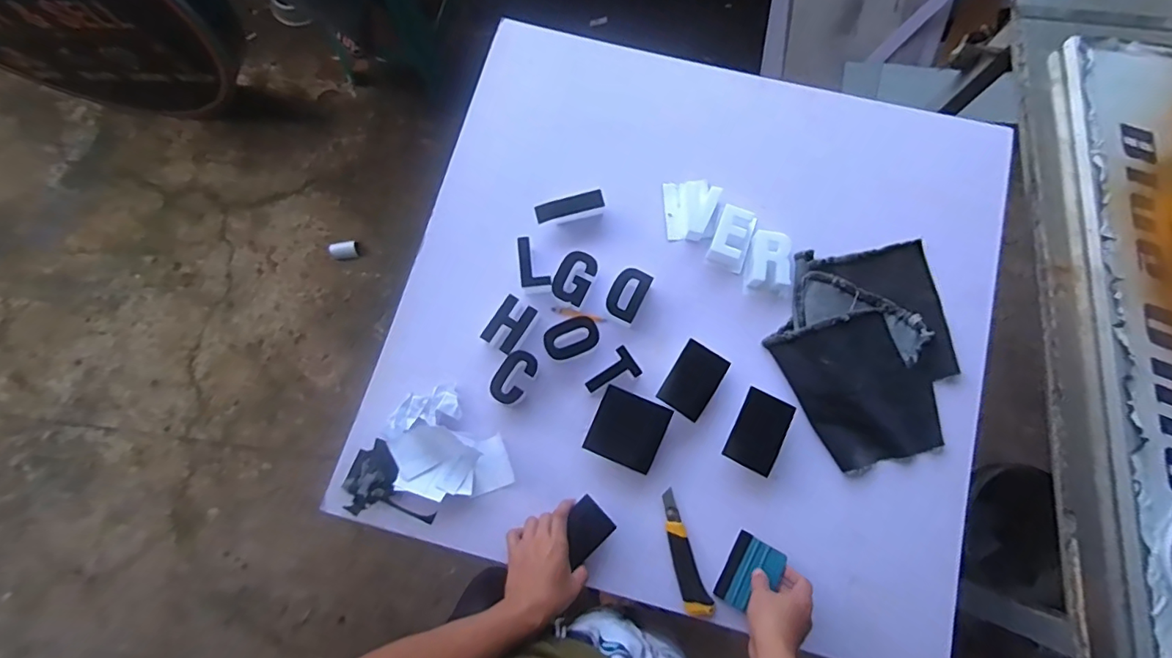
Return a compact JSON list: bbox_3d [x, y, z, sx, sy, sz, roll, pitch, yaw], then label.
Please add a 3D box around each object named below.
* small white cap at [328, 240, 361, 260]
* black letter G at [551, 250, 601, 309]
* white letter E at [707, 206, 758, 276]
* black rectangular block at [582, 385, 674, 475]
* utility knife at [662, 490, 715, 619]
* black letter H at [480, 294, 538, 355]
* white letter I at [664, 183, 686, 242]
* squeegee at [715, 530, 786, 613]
[{"bbox_3d":[-0.751,-0.245,1.577,0.084,0.038,0.056,-14,79,-2],"label":"small white cap"},{"bbox_3d":[-0.017,-0.080,0.813,0.057,0.044,0.088,24,80,5],"label":"black letter G"},{"bbox_3d":[0.237,-0.146,0.820,0.061,0.042,0.095,20,79,5],"label":"white letter E"},{"bbox_3d":[0.062,0.148,0.750,0.103,0.032,0.101,23,80,5],"label":"black rectangular block"},{"bbox_3d":[0.139,0.326,0.739,0.036,0.014,0.172,-17,79,-3],"label":"utility knife"},{"bbox_3d":[-0.118,-0.004,0.792,0.054,0.044,0.081,34,81,7],"label":"black letter H"},{"bbox_3d":[0.145,-0.198,0.852,0.028,0.009,0.104,-6,78,-1],"label":"white letter I"},{"bbox_3d":[0.231,0.347,0.720,0.068,0.008,0.098,28,79,21],"label":"squeegee"}]

